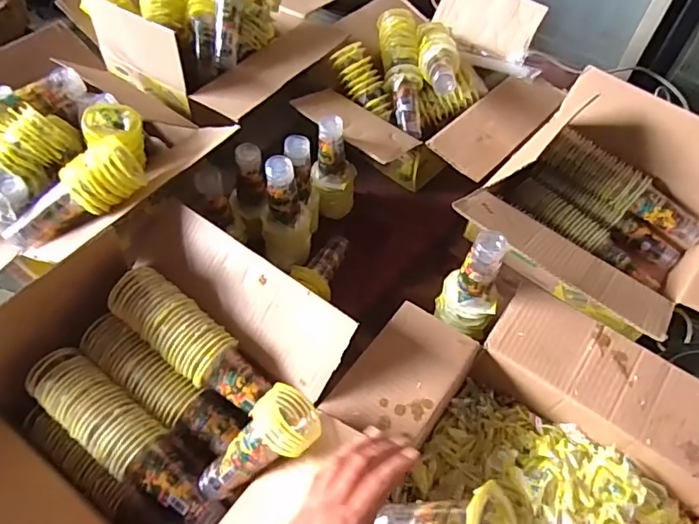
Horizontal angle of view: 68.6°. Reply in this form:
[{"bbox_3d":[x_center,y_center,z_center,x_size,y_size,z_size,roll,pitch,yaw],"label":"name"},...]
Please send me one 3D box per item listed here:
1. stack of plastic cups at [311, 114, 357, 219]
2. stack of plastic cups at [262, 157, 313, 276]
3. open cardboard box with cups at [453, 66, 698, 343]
[{"bbox_3d":[-0.027,-0.161,0.923,0.079,0.195,0.065,5,55,-1],"label":"stack of plastic cups"},{"bbox_3d":[-0.105,-0.075,0.824,0.073,0.199,0.071,28,57,15],"label":"stack of plastic cups"},{"bbox_3d":[0.457,-0.046,0.844,0.437,0.223,0.399,38,60,20],"label":"open cardboard box with cups"}]

